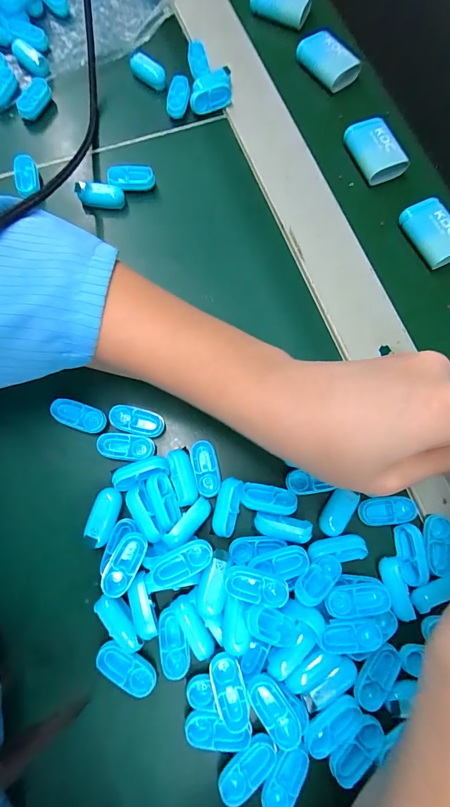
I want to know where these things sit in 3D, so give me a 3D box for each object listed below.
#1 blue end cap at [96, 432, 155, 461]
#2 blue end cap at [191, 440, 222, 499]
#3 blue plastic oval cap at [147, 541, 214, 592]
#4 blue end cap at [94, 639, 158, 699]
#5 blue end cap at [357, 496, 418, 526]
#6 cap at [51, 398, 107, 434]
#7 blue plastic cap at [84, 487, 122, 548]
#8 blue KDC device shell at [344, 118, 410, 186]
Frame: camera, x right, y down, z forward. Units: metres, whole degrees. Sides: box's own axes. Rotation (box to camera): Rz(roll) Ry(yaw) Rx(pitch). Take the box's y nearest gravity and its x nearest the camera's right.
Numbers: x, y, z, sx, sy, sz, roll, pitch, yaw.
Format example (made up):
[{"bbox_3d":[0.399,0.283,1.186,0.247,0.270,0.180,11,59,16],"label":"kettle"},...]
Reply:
[{"bbox_3d":[-0.061,0.027,0.227,0.034,0.007,0.015,6,76,0],"label":"blue end cap"},{"bbox_3d":[-0.011,0.040,0.224,0.016,0.008,0.033,-13,77,-5],"label":"blue end cap"},{"bbox_3d":[-0.025,0.089,0.201,0.040,0.013,0.015,-32,79,4],"label":"blue plastic oval cap"},{"bbox_3d":[-0.053,0.142,0.196,0.034,0.005,0.016,32,77,6],"label":"blue end cap"},{"bbox_3d":[0.098,0.065,0.220,0.033,0.004,0.016,-5,76,-3],"label":"blue end cap"},{"bbox_3d":[-0.092,0.008,0.231,0.034,0.010,0.016,18,76,3],"label":"cap"},{"bbox_3d":[-0.071,0.066,0.214,0.015,0.005,0.032,16,76,3],"label":"blue plastic cap"},{"bbox_3d":[0.122,-0.204,0.296,0.034,0.022,0.050,-17,77,-6],"label":"blue KDC device shell"}]

